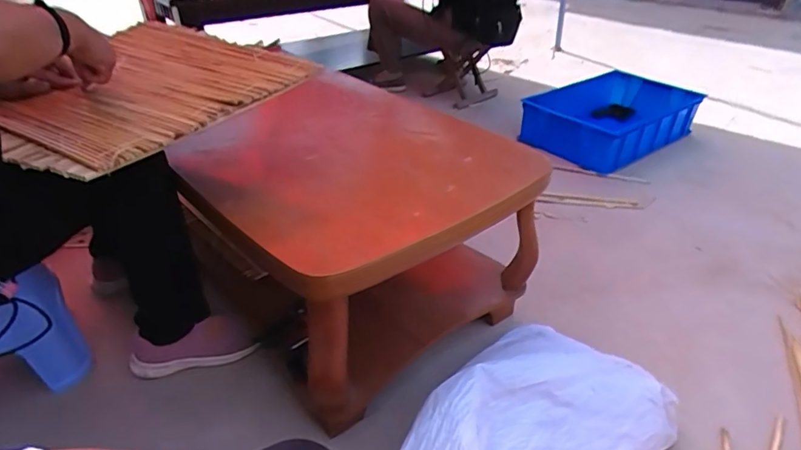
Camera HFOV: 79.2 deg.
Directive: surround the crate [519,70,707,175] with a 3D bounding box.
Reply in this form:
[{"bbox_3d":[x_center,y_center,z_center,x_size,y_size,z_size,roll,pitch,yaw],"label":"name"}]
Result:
[{"bbox_3d":[0.765,-0.392,1.762,0.630,0.152,0.357,-20,40,-28],"label":"crate"}]

